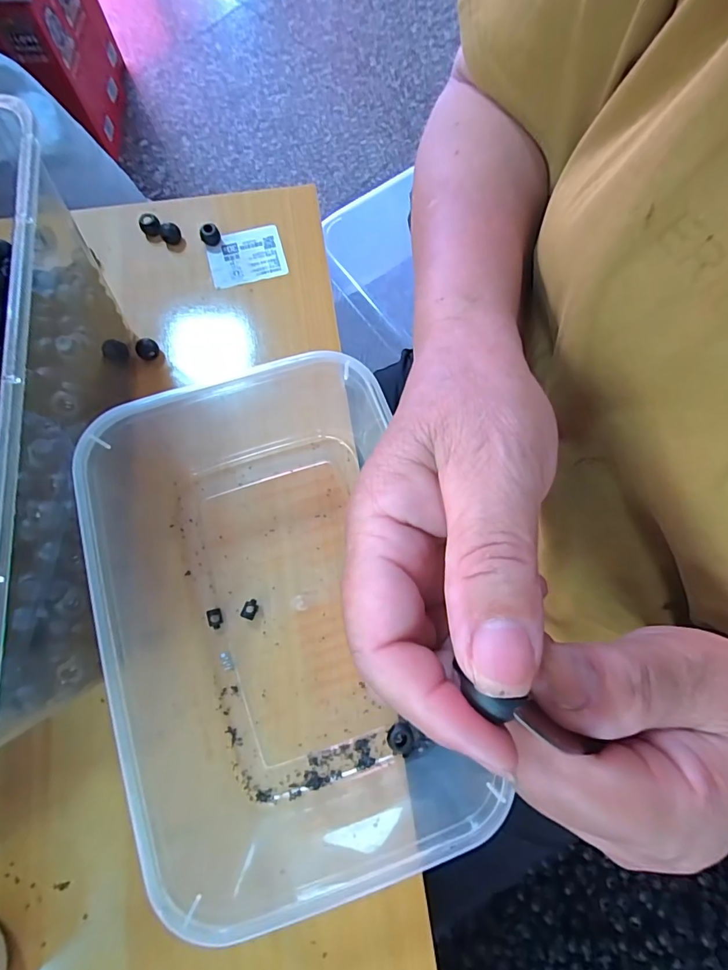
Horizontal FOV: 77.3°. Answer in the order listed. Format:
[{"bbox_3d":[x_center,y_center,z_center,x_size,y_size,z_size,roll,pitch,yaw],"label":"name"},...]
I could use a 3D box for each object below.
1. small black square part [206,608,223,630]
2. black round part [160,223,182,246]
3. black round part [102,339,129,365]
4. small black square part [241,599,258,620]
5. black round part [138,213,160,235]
[{"bbox_3d":[-0.095,0.085,0.290,0.008,0.006,0.013,-12,75,-4],"label":"small black square part"},{"bbox_3d":[-0.155,-0.202,0.364,0.015,0.012,0.013,-28,77,-8],"label":"black round part"},{"bbox_3d":[-0.181,-0.098,0.331,0.013,0.014,0.015,19,76,5],"label":"black round part"},{"bbox_3d":[-0.072,0.079,0.289,0.009,0.005,0.012,15,75,3],"label":"small black square part"},{"bbox_3d":[-0.170,-0.207,0.361,0.015,0.011,0.014,0,75,-1],"label":"black round part"}]

